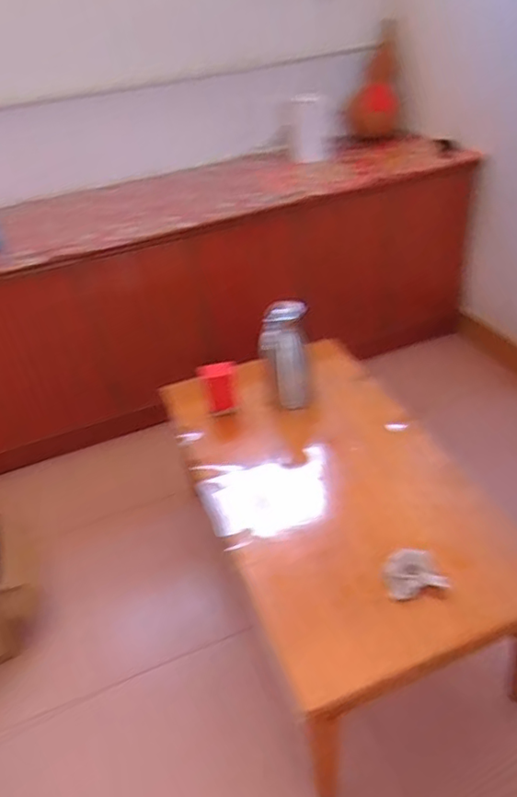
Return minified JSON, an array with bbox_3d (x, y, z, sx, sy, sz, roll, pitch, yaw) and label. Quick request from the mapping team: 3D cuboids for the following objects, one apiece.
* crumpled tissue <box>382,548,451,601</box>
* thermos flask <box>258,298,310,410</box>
[{"bbox_3d":[0.322,0.359,1.193,0.120,0.069,0.082,-8,36,-1],"label":"crumpled tissue"},{"bbox_3d":[0.085,-0.112,1.694,0.137,0.304,0.130,0,37,10],"label":"thermos flask"}]

